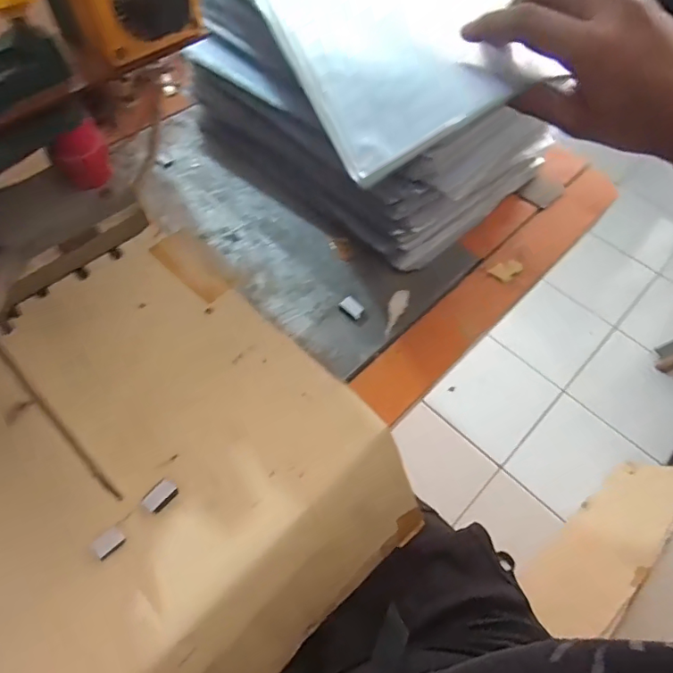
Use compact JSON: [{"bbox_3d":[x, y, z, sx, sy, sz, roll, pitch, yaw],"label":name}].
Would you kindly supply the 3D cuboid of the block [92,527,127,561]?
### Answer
[{"bbox_3d":[-0.153,0.139,0.336,0.019,0.009,0.012,-35,66,-23],"label":"block"}]

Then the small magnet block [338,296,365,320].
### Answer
[{"bbox_3d":[0.014,-0.025,0.448,0.023,0.008,0.014,41,63,20],"label":"small magnet block"}]

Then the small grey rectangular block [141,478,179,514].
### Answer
[{"bbox_3d":[-0.125,0.112,0.352,0.016,0.008,0.023,36,62,17],"label":"small grey rectangular block"}]

